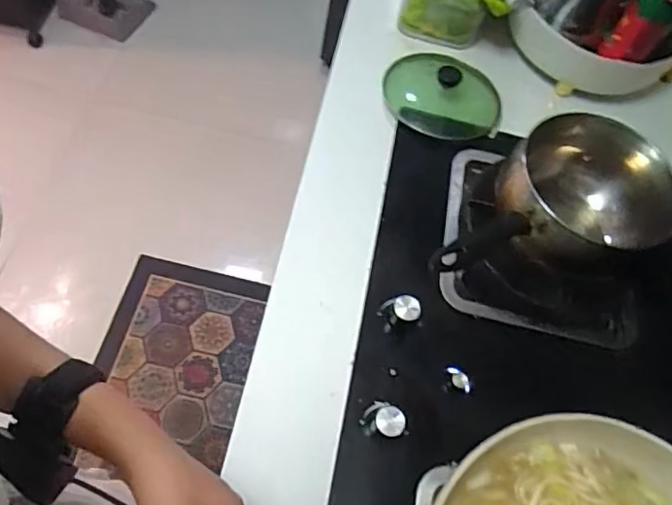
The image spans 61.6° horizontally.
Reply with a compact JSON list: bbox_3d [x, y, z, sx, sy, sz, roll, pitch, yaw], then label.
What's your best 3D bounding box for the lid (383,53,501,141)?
[{"bbox_3d":[0.174,-0.267,0.891,0.185,0.040,0.203,2,59,-3],"label":"lid"}]

